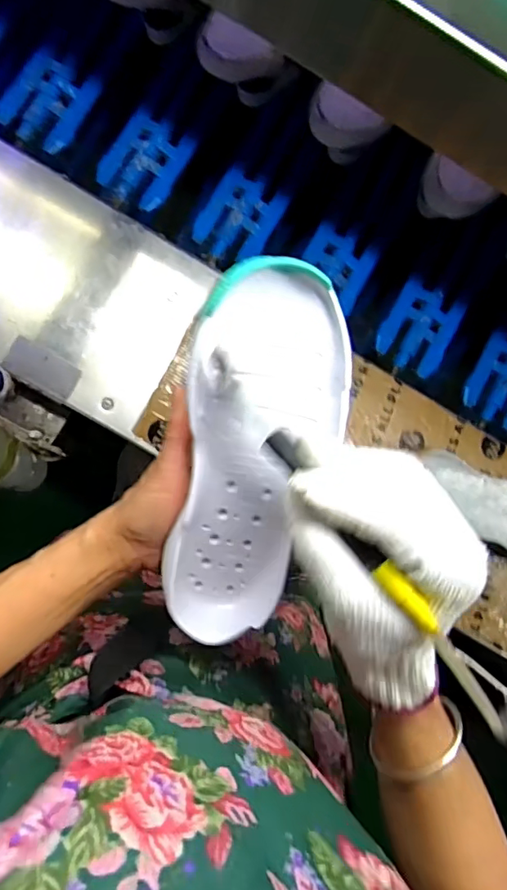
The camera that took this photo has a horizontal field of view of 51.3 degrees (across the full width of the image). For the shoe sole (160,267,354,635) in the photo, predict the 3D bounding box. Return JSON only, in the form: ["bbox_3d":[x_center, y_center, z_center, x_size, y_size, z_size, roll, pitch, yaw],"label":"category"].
[{"bbox_3d":[0.000,0.016,0.316,0.088,0.029,0.235,8,115,-8],"label":"shoe sole"}]

